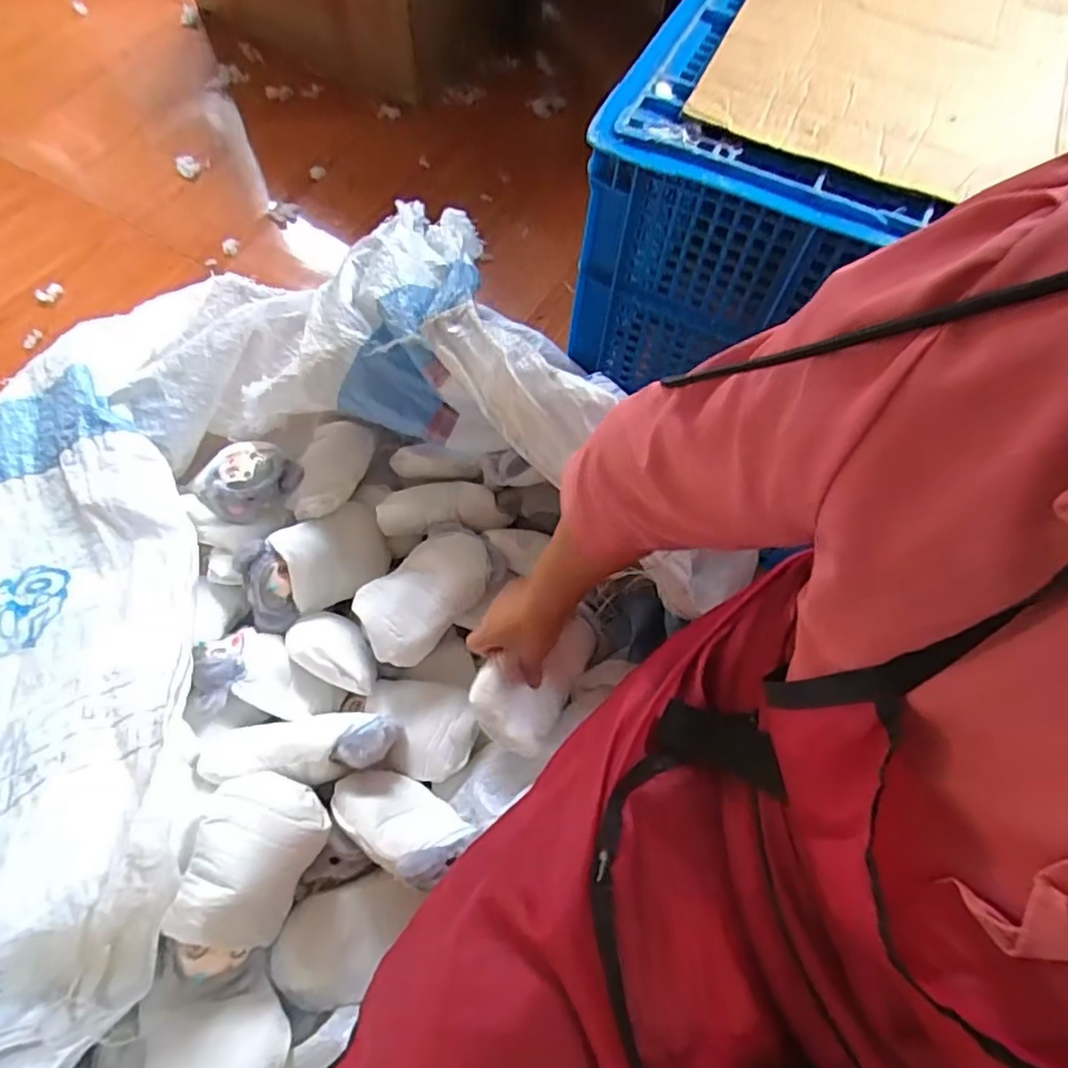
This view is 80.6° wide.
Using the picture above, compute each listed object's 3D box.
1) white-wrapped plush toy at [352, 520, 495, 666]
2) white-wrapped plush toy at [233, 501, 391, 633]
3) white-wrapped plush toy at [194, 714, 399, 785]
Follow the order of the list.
[{"bbox_3d":[-0.128,0.072,0.760,0.108,0.056,0.183,38,70,14],"label":"white-wrapped plush toy"},{"bbox_3d":[-0.271,0.036,0.780,0.181,0.082,0.096,-31,70,-15],"label":"white-wrapped plush toy"},{"bbox_3d":[-0.247,0.227,0.661,0.199,0.093,0.070,-3,66,-3],"label":"white-wrapped plush toy"}]

